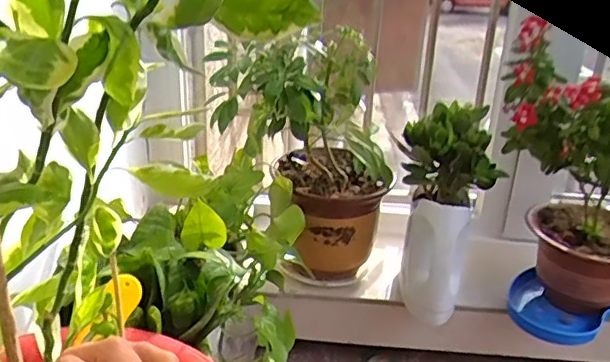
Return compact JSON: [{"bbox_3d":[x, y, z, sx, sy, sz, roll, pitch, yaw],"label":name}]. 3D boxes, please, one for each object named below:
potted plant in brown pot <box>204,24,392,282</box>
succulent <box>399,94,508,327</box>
[{"bbox_3d":[0.009,-0.021,0.873,0.227,0.354,0.216,9,26,13],"label":"potted plant in brown pot"},{"bbox_3d":[0.201,0.051,0.855,0.128,0.270,0.149,3,25,2],"label":"succulent"}]

